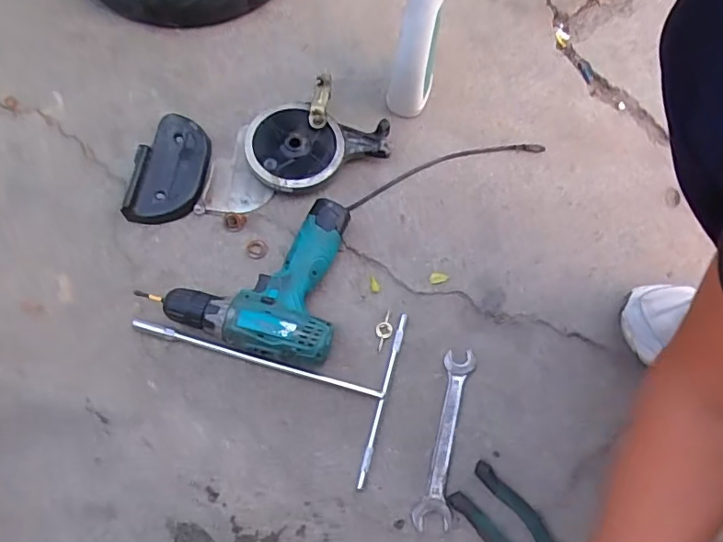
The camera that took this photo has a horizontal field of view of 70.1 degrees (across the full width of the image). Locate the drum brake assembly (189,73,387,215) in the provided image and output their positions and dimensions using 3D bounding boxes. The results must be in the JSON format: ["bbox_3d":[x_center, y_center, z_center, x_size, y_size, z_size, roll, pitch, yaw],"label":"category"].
[{"bbox_3d":[-0.098,-0.155,0.661,0.256,0.045,0.131,-28,70,-10],"label":"drum brake assembly"}]

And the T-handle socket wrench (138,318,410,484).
[{"bbox_3d":[-0.112,0.098,0.577,0.292,0.021,0.183,15,69,7],"label":"T-handle socket wrench"}]

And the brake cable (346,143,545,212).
[{"bbox_3d":[0.108,-0.136,0.685,0.281,0.005,0.038,-18,69,-8],"label":"brake cable"}]

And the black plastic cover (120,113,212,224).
[{"bbox_3d":[-0.237,-0.128,0.650,0.092,0.032,0.147,8,68,5],"label":"black plastic cover"}]

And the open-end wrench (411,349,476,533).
[{"bbox_3d":[0.092,0.177,0.558,0.036,0.005,0.186,12,69,6],"label":"open-end wrench"}]

